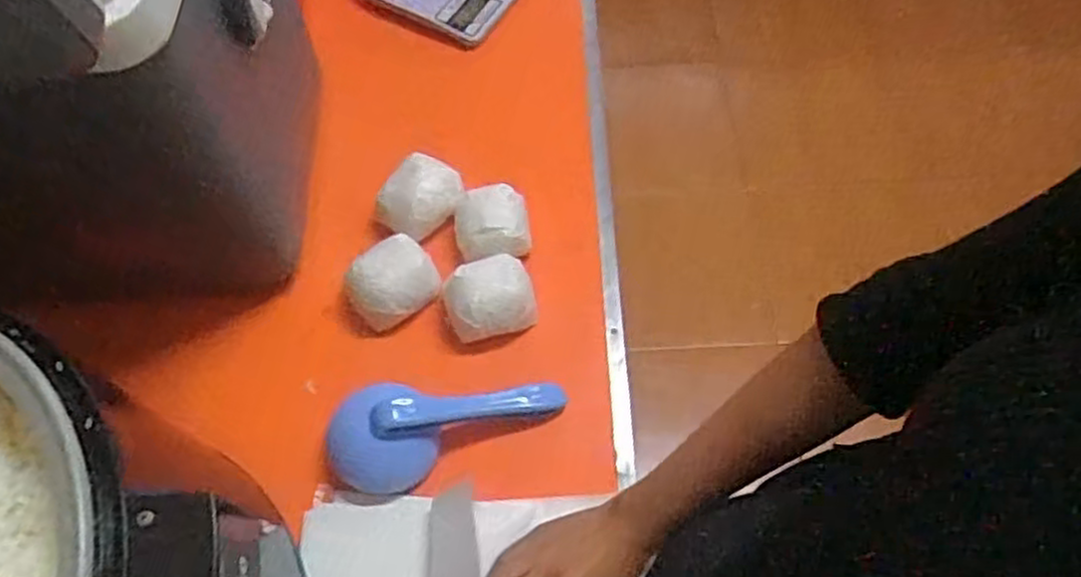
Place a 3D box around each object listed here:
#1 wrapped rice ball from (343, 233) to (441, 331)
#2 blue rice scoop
[{"bbox_3d":[-0.142,-0.006,0.718,0.090,0.048,0.070,-35,66,-16],"label":"wrapped rice ball"},{"bbox_3d":[-0.083,0.110,0.660,0.198,0.063,0.079,-22,63,-10],"label":"blue rice scoop"}]

